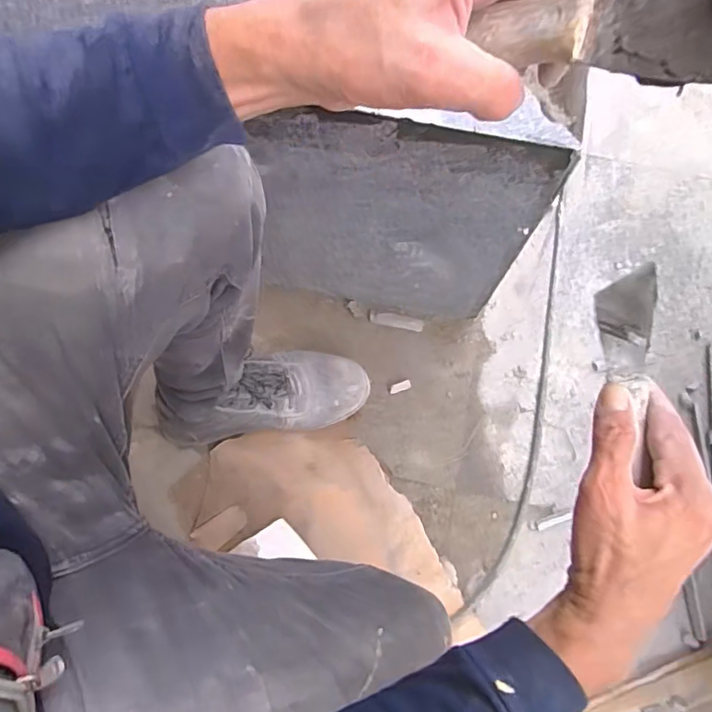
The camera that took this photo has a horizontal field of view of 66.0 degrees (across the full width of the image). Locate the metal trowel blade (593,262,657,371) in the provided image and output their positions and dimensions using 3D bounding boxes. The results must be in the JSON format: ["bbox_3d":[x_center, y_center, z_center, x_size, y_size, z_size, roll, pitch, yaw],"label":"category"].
[{"bbox_3d":[0.176,-0.023,0.347,0.062,0.004,0.056,-24,104,-26],"label":"metal trowel blade"}]

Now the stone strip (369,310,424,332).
[{"bbox_3d":[0.062,-0.054,0.843,0.084,0.004,0.019,13,74,3],"label":"stone strip"}]

